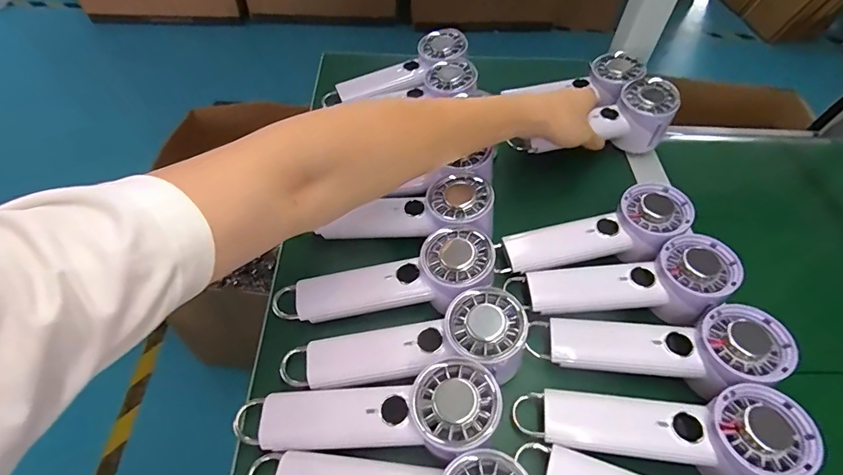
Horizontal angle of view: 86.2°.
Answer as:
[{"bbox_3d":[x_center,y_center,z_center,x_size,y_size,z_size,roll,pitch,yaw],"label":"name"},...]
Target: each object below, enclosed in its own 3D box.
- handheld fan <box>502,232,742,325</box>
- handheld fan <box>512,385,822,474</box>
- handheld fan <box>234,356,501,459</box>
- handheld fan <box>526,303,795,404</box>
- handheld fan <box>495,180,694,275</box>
[{"bbox_3d":[0.184,0.045,0.412,0.182,0.043,0.066,-9,53,10],"label":"handheld fan"},{"bbox_3d":[0.172,0.142,0.332,0.188,0.037,0.064,-1,52,16],"label":"handheld fan"},{"bbox_3d":[-0.039,0.131,0.330,0.190,0.033,0.060,-10,53,12],"label":"handheld fan"},{"bbox_3d":[0.190,0.091,0.373,0.194,0.039,0.064,-2,52,16],"label":"handheld fan"},{"bbox_3d":[0.167,0.001,0.434,0.178,0.036,0.064,-17,55,4],"label":"handheld fan"}]

